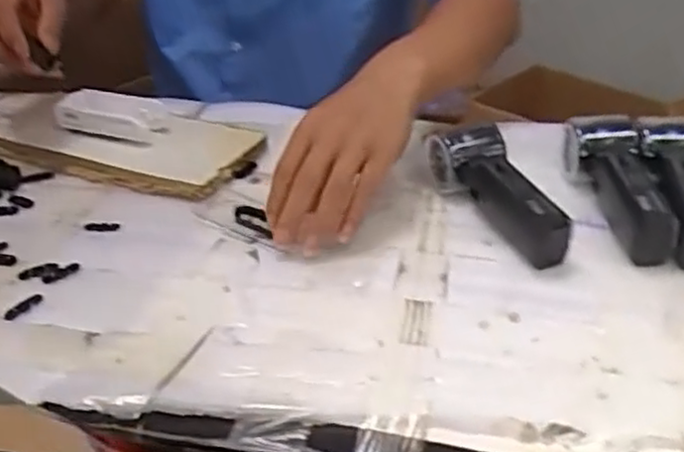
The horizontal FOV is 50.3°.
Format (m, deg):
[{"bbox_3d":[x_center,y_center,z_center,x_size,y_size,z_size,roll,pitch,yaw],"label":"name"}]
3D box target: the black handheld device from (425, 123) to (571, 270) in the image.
[{"bbox_3d":[0.126,-0.030,0.586,0.054,0.050,0.143,-13,37,-14],"label":"black handheld device"}]

